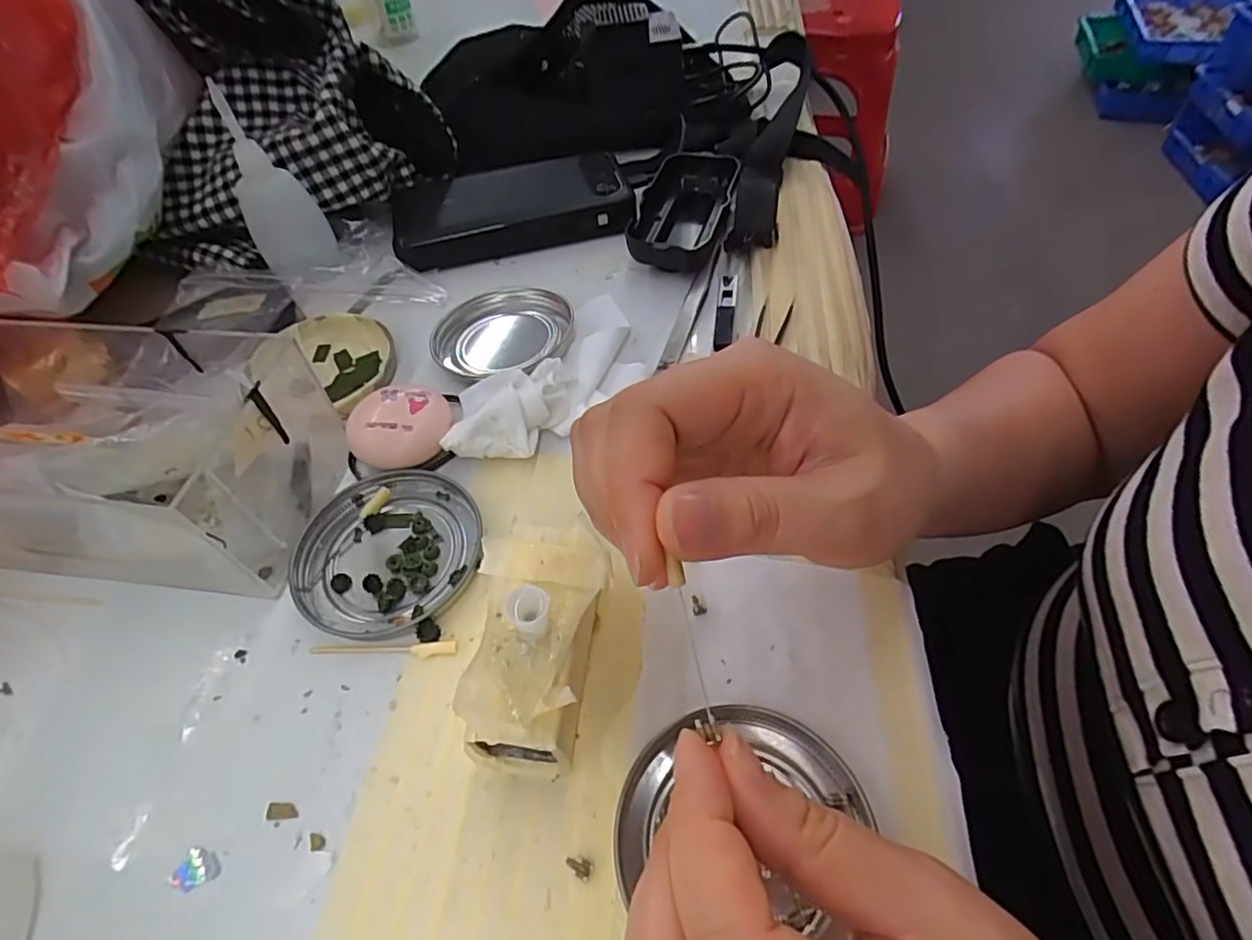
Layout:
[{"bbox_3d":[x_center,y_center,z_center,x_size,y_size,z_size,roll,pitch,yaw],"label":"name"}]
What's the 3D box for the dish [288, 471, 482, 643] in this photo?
[{"bbox_3d":[-0.104,0.035,0.265,0.077,0.008,0.075,-2,53,2],"label":"dish"}]

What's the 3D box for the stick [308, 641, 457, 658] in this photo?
[{"bbox_3d":[-0.096,0.071,0.240,0.059,0.004,0.006,-2,53,1],"label":"stick"}]

